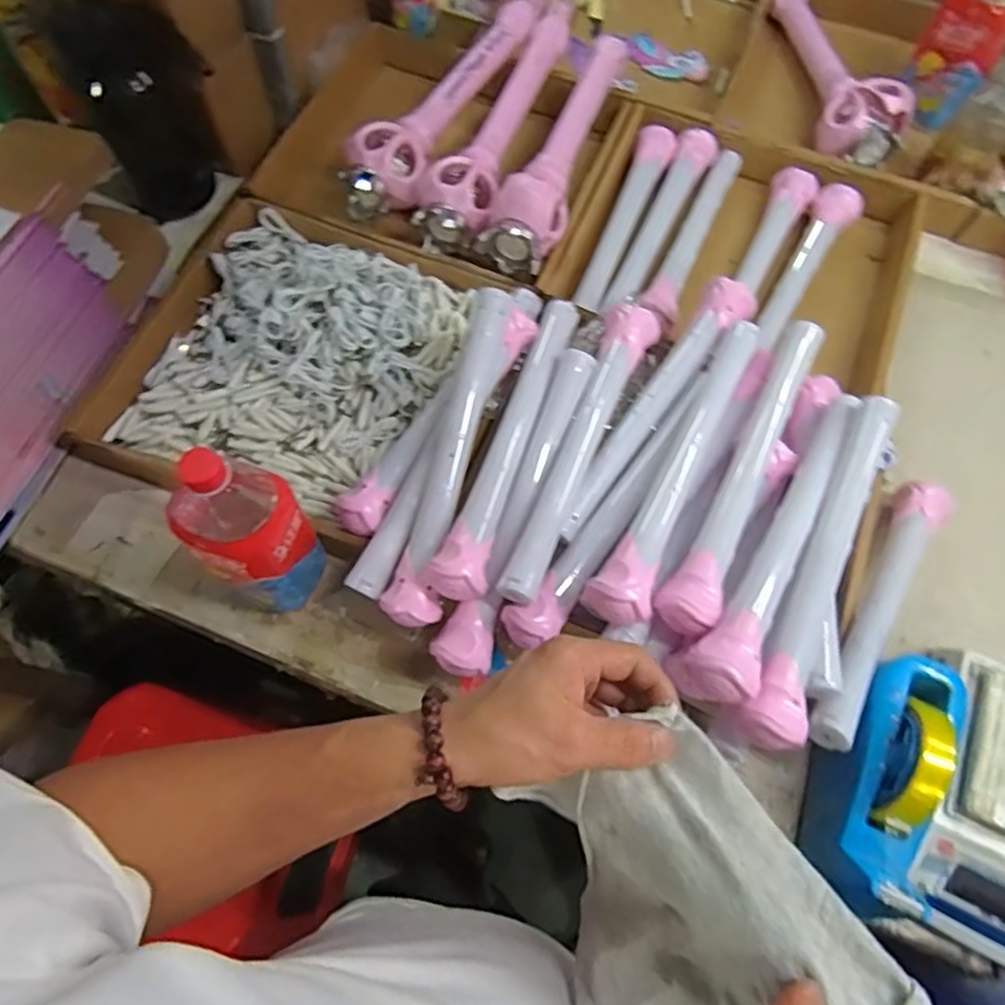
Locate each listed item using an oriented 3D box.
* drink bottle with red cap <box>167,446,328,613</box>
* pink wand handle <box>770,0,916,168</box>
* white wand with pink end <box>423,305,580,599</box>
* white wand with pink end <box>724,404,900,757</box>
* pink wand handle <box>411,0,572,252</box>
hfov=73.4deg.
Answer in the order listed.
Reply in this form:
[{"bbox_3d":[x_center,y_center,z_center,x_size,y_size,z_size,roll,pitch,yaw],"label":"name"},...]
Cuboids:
[{"bbox_3d":[-0.213,0.023,0.561,0.087,0.200,0.088,1,67,-2],"label":"drink bottle with red cap"},{"bbox_3d":[0.464,-0.604,0.927,0.117,0.080,0.345,0,67,-2],"label":"pink wand handle"},{"bbox_3d":[0.008,-0.062,0.618,0.046,0.039,0.313,18,68,5],"label":"white wand with pink end"},{"bbox_3d":[0.268,0.050,0.545,0.051,0.038,0.312,28,69,9],"label":"white wand with pink end"},{"bbox_3d":[-0.008,-0.479,0.854,0.093,0.072,0.381,18,68,5],"label":"pink wand handle"}]

